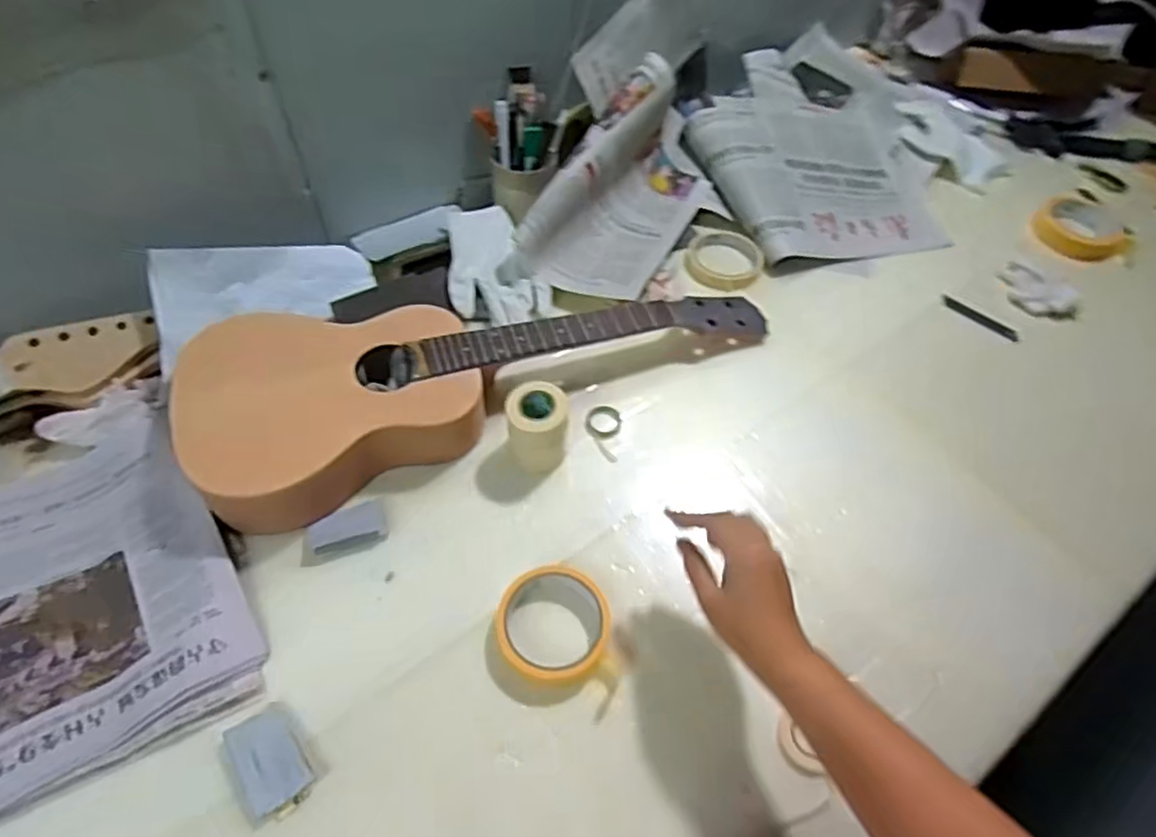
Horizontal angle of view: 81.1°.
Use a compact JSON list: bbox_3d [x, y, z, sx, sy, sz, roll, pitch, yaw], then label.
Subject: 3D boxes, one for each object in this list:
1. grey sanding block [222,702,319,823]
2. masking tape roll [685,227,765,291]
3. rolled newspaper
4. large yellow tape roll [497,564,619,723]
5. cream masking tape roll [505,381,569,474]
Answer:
[{"bbox_3d":[-0.228,0.252,0.499,0.048,0.015,0.077,-30,64,-20],"label":"grey sanding block"},{"bbox_3d":[0.180,-0.197,0.831,0.095,0.015,0.094,2,58,-3],"label":"masking tape roll"},{"bbox_3d":[0.056,-0.274,0.779,0.143,0.131,0.291,26,60,12],"label":"rolled newspaper"},{"bbox_3d":[-0.017,0.179,0.554,0.096,0.027,0.109,1,58,-3],"label":"large yellow tape roll"},{"bbox_3d":[-0.038,0.008,0.637,0.055,0.071,0.051,2,58,-3],"label":"cream masking tape roll"}]

